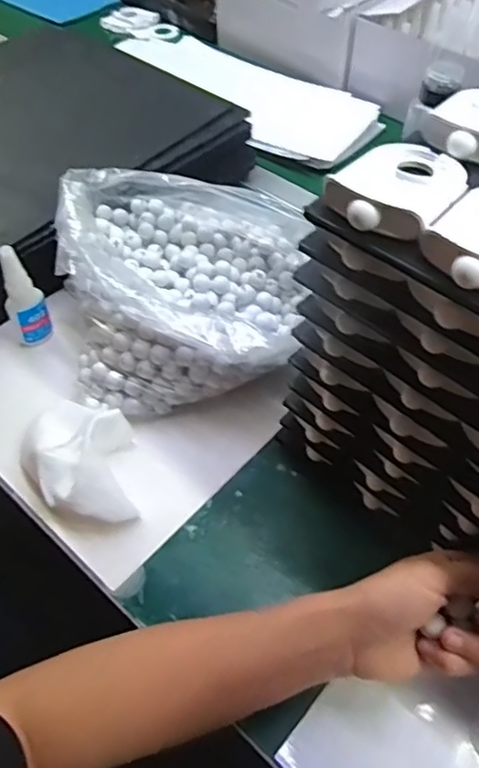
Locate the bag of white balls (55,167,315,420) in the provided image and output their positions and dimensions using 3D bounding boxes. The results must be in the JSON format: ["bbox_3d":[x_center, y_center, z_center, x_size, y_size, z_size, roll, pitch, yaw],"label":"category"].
[{"bbox_3d":[-0.063,-0.093,0.543,0.181,0.116,0.219,-8,53,-6],"label":"bag of white balls"}]

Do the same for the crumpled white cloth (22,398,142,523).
[{"bbox_3d":[-0.127,0.058,0.476,0.084,0.044,0.112,-7,53,-5],"label":"crumpled white cloth"}]

